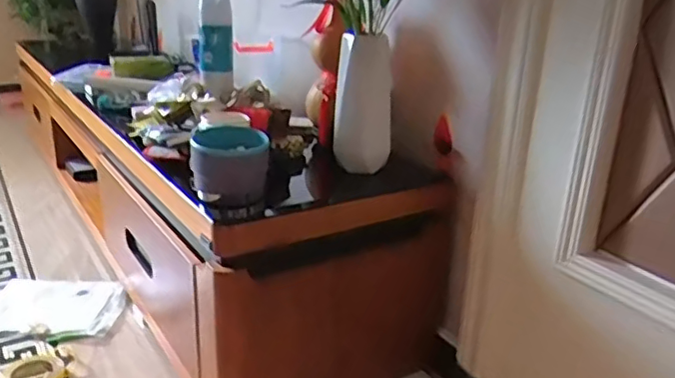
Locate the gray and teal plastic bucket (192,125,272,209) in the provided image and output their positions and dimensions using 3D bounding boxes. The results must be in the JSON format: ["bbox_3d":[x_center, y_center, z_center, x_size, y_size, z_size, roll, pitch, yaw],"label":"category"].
[{"bbox_3d":[-0.167,-0.045,0.943,0.110,0.082,0.133,-1,21,-9],"label":"gray and teal plastic bucket"}]

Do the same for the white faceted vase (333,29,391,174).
[{"bbox_3d":[0.045,-0.145,1.034,0.097,0.234,0.109,2,21,0],"label":"white faceted vase"}]

